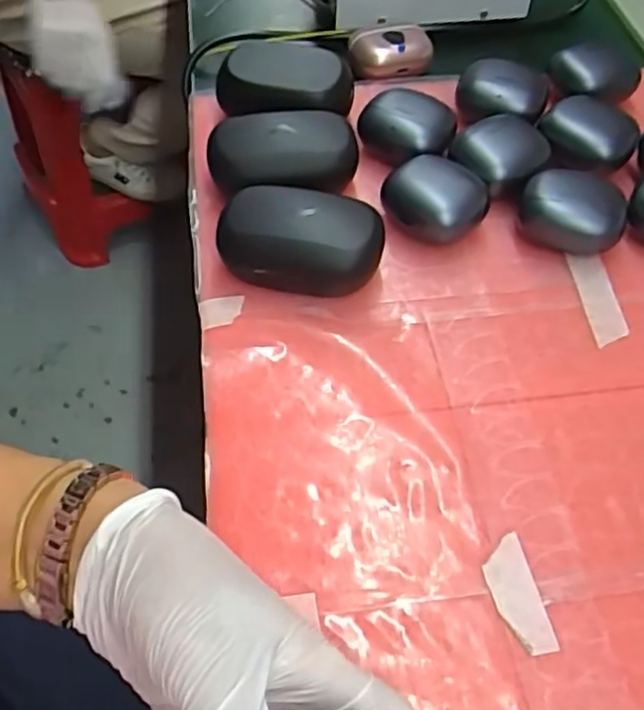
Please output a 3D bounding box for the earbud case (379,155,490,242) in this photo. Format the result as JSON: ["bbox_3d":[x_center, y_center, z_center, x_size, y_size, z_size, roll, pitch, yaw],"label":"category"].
[{"bbox_3d":[0.065,-0.089,0.394,0.051,0.031,0.046,38,63,23],"label":"earbud case"}]

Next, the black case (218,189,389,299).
[{"bbox_3d":[-0.010,-0.059,0.361,0.080,0.037,0.048,14,56,9],"label":"black case"}]

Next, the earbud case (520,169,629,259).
[{"bbox_3d":[0.142,-0.080,0.388,0.054,0.034,0.036,8,56,5],"label":"earbud case"}]

